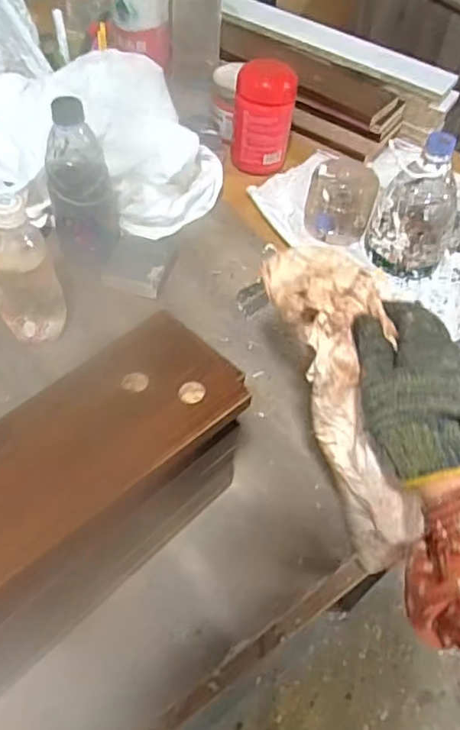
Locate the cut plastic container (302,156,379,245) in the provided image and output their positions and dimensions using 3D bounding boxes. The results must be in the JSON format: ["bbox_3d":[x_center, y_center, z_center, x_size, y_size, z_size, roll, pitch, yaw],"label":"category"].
[{"bbox_3d":[0.147,-0.221,0.769,0.088,0.079,0.083,16,54,6],"label":"cut plastic container"}]

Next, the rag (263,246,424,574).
[{"bbox_3d":[0.098,0.041,0.472,0.058,0.085,0.278,-18,98,-17],"label":"rag"}]

